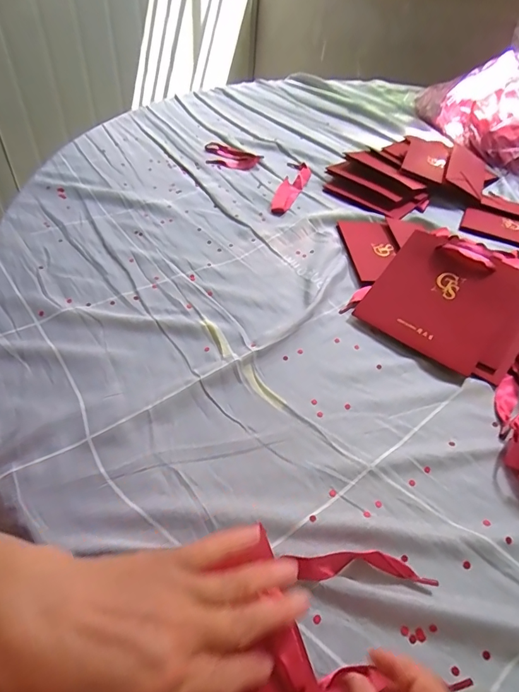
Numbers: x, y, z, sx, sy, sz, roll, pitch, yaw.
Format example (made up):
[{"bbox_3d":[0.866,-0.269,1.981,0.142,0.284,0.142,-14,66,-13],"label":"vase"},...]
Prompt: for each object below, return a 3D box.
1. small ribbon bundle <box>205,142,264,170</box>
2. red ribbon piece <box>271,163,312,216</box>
[{"bbox_3d":[-0.052,-0.336,0.753,0.108,0.010,0.064,18,49,11],"label":"small ribbon bundle"},{"bbox_3d":[0.054,-0.262,0.700,0.043,0.006,0.178,13,48,6],"label":"red ribbon piece"}]

